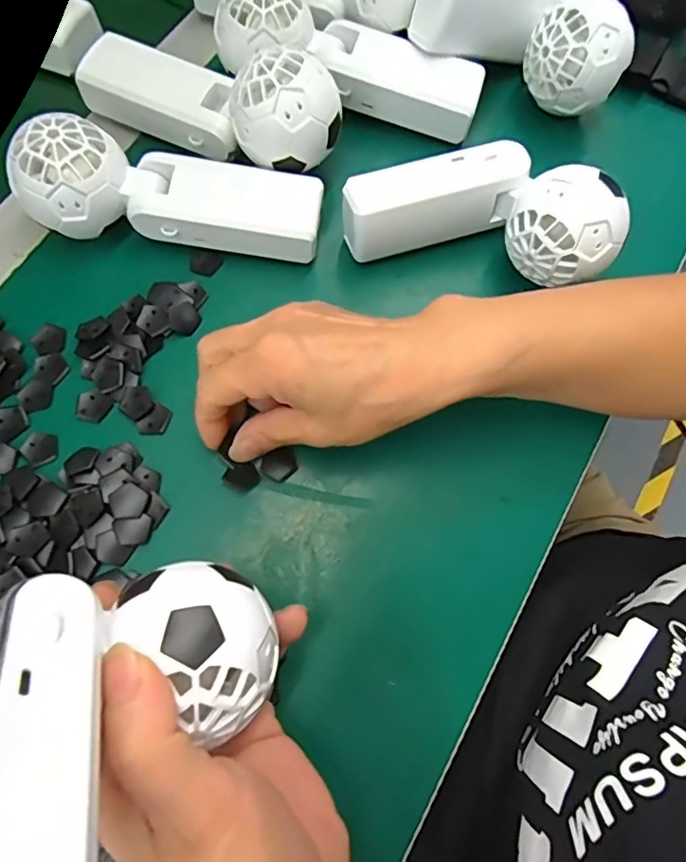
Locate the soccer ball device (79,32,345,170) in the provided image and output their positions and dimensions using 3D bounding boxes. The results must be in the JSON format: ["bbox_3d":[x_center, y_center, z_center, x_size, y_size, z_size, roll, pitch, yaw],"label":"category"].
[{"bbox_3d":[-0.082,-0.202,0.322,0.166,0.049,0.047,22,72,19],"label":"soccer ball device"}]

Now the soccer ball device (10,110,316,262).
[{"bbox_3d":[-0.096,-0.138,0.309,0.167,0.061,0.055,3,71,-1],"label":"soccer ball device"}]

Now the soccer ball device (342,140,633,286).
[{"bbox_3d":[0.078,-0.127,0.309,0.152,0.060,0.067,12,71,2],"label":"soccer ball device"}]

